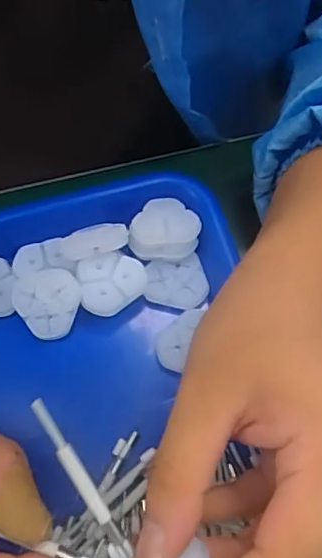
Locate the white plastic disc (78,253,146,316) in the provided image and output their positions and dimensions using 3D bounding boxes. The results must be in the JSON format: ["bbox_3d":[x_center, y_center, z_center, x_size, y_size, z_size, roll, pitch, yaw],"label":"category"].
[{"bbox_3d":[-0.026,0.002,0.308,0.035,0.013,0.034,0,66,0],"label":"white plastic disc"}]

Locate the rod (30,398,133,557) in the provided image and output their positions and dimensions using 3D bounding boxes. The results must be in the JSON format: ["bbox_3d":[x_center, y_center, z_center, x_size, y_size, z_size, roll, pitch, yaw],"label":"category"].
[{"bbox_3d":[-0.027,0.069,0.197,0.005,0.004,0.062,-30,93,-13],"label":"rod"}]

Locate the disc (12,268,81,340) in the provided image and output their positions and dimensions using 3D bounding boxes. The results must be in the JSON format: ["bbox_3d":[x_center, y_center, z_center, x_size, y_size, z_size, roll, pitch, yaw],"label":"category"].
[{"bbox_3d":[-0.060,0.013,0.305,0.036,0.006,0.037,-1,86,9],"label":"disc"}]

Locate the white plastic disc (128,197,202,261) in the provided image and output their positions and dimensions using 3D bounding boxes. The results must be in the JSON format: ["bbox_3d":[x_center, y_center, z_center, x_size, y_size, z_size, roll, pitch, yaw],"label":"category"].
[{"bbox_3d":[0.002,-0.029,0.316,0.037,0.009,0.033,7,67,3],"label":"white plastic disc"}]

